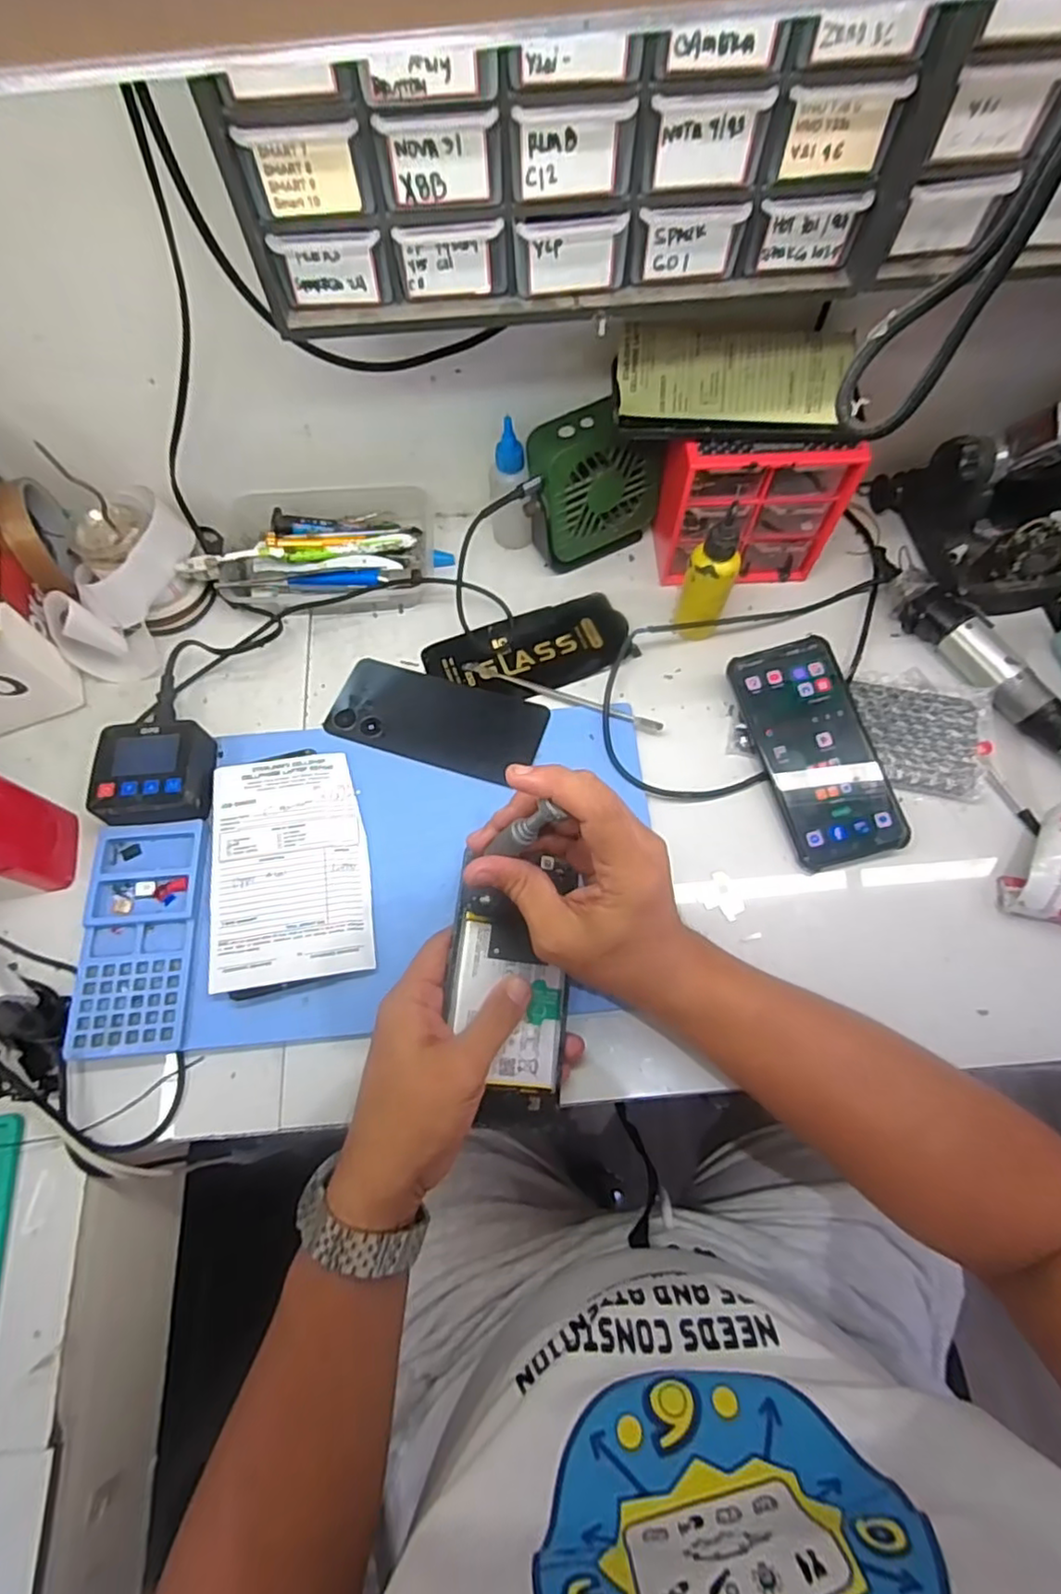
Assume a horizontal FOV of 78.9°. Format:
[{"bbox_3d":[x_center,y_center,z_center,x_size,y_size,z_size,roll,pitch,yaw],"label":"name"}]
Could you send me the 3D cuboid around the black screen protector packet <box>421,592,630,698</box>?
[{"bbox_3d":[-0.001,-0.116,0.516,0.155,0.013,0.070,-21,69,-7],"label":"black screen protector packet"}]

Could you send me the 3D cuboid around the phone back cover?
[{"bbox_3d":[-0.070,-0.060,0.487,0.157,0.007,0.074,17,66,9],"label":"phone back cover"}]

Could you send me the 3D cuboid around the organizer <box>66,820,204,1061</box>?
[{"bbox_3d":[-0.256,0.089,0.422,0.071,0.013,0.148,-5,68,0],"label":"organizer"}]

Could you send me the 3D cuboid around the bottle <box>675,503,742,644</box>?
[{"bbox_3d":[0.131,-0.157,0.472,0.035,0.106,0.028,18,70,9],"label":"bottle"}]

